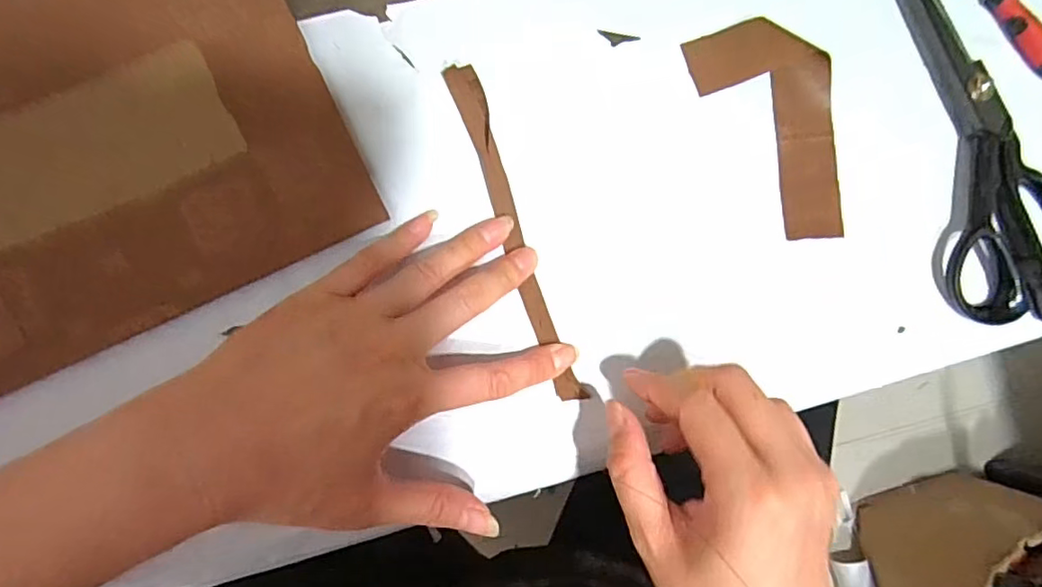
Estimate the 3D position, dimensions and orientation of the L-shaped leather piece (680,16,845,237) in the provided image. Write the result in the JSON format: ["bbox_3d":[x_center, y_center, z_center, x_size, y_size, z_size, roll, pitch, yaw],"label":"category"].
[{"bbox_3d":[0.143,-0.090,0.309,0.063,0.013,0.123,-25,88,-6],"label":"L-shaped leather piece"}]

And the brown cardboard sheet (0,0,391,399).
[{"bbox_3d":[-0.209,-0.070,0.280,0.232,0.009,0.181,-27,89,-9],"label":"brown cardboard sheet"}]

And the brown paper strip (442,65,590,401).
[{"bbox_3d":[-0.002,-0.031,0.294,0.015,0.013,0.177,-19,89,-7],"label":"brown paper strip"}]

